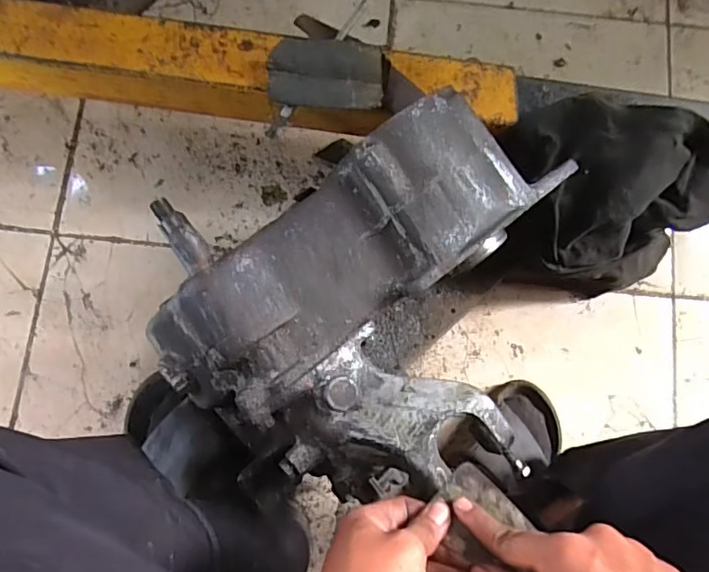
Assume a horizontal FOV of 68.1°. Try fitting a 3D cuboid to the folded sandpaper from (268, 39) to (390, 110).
[{"bbox_3d":[-0.027,-0.214,0.532,0.118,0.004,0.062,4,110,2],"label":"folded sandpaper"}]

